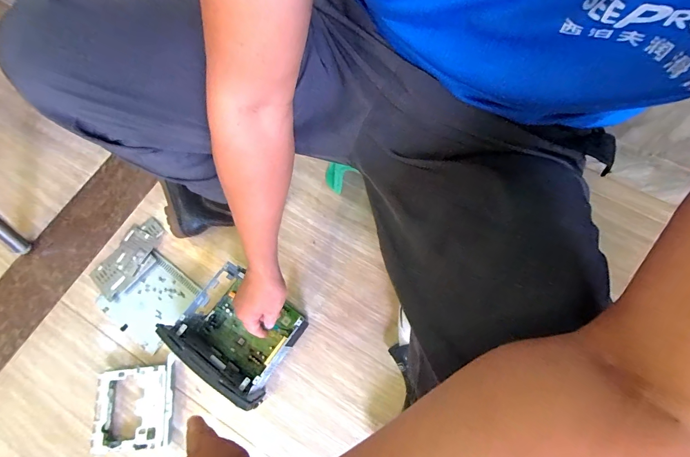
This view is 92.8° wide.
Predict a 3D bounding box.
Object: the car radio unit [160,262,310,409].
[{"bbox_3d":[-0.194,0.185,0.608,0.192,0.125,0.162,35,75,12],"label":"car radio unit"}]

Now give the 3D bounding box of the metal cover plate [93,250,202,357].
[{"bbox_3d":[-0.411,0.149,0.693,0.156,0.016,0.161,34,75,12],"label":"metal cover plate"}]

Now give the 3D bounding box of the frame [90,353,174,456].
[{"bbox_3d":[-0.388,0.326,0.611,0.132,0.031,0.149,-5,71,-1],"label":"frame"}]

